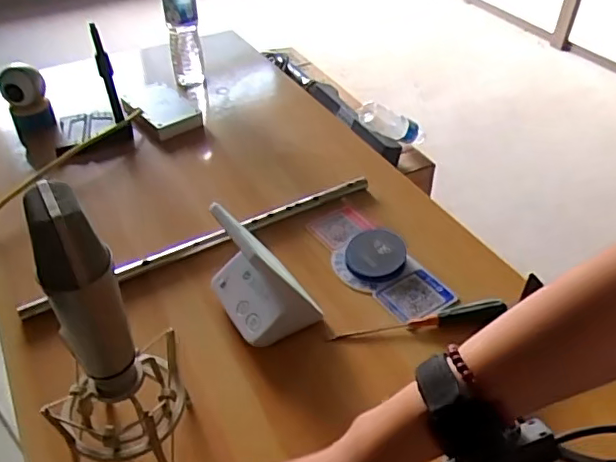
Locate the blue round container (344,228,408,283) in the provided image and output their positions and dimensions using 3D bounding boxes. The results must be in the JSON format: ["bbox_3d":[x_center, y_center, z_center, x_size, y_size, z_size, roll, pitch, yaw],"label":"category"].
[{"bbox_3d":[0.089,0.032,0.760,0.075,0.024,0.079,1,41,0],"label":"blue round container"}]

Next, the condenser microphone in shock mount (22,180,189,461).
[{"bbox_3d":[-0.167,0.092,0.470,0.099,0.302,0.098,-4,41,-6],"label":"condenser microphone in shock mount"}]

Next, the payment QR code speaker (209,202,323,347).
[{"bbox_3d":[-0.050,0.042,0.657,0.096,0.140,0.113,-21,46,-24],"label":"payment QR code speaker"}]

